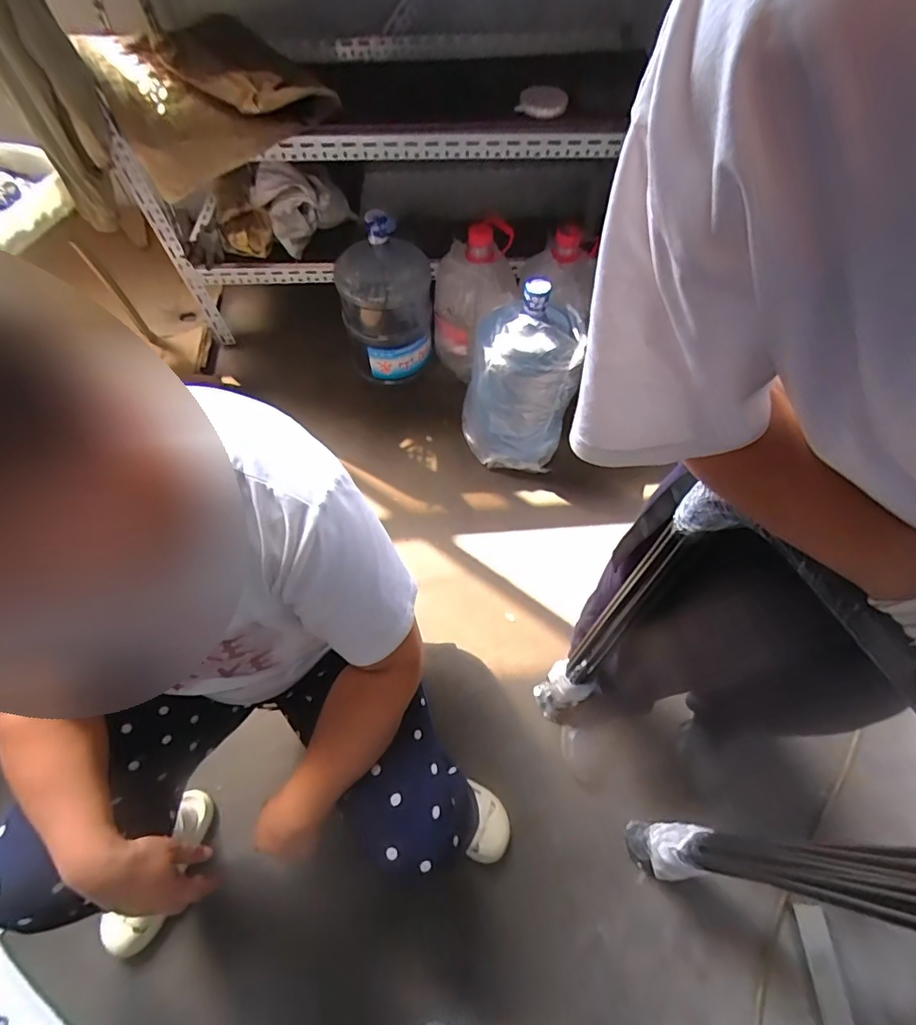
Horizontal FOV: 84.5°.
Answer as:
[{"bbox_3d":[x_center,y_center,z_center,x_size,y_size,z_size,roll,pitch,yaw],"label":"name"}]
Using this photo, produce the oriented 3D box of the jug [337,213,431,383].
[{"bbox_3d":[-0.199,-0.583,1.425,0.250,0.421,0.211,-8,60,-6],"label":"jug"}]

